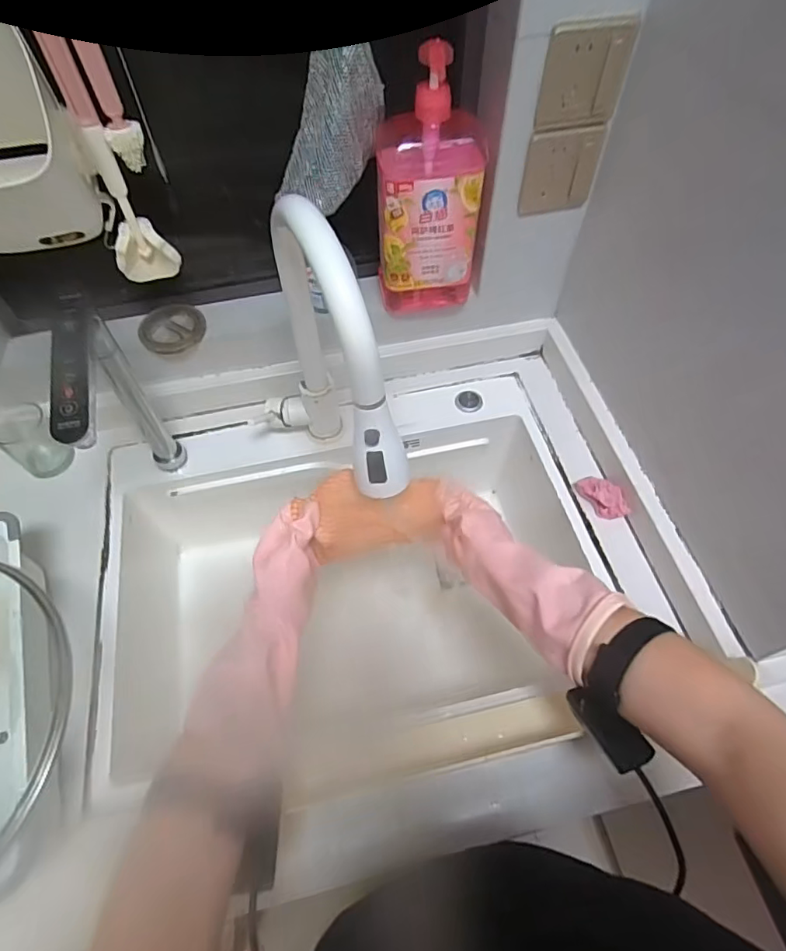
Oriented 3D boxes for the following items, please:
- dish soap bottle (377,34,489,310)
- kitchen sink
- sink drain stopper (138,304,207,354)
[{"bbox_3d":[0.042,-0.307,0.598,0.115,0.279,0.053,-2,58,0],"label":"dish soap bottle"},{"bbox_3d":[-0.027,0.139,0.731,0.645,0.242,0.491,-11,58,-6],"label":"kitchen sink"},{"bbox_3d":[-0.284,-0.191,0.686,0.077,0.021,0.068,4,58,3],"label":"sink drain stopper"}]

